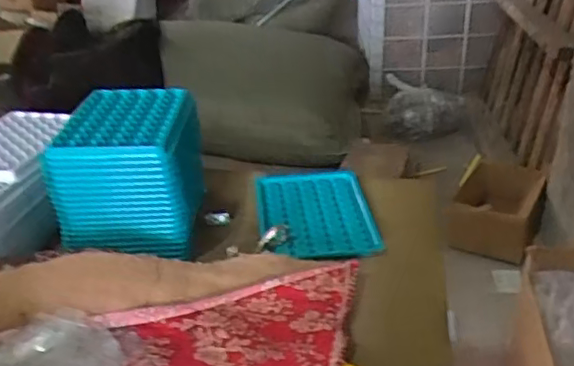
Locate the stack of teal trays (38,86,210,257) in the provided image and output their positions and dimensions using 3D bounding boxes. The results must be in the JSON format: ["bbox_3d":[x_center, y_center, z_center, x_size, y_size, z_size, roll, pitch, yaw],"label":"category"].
[{"bbox_3d":[-0.123,-0.012,0.491,0.094,0.088,0.123,-2,30,2],"label":"stack of teal trays"}]

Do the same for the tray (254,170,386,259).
[{"bbox_3d":[0.025,0.023,0.522,0.097,0.013,0.136,-4,28,-5],"label":"tray"}]

